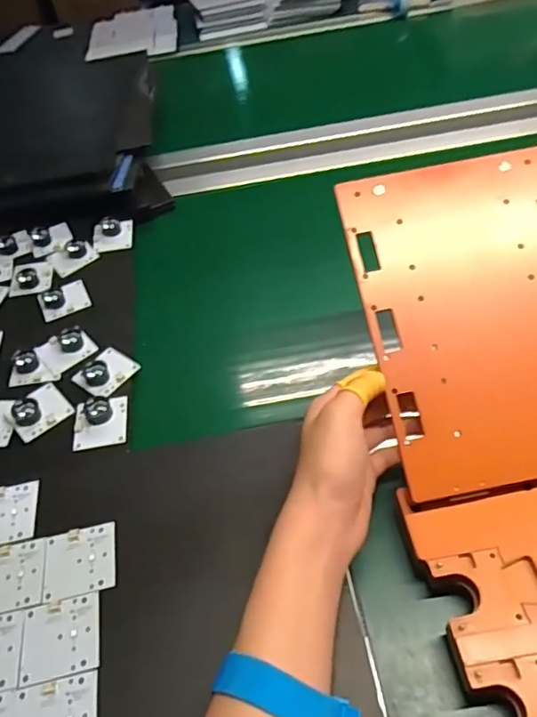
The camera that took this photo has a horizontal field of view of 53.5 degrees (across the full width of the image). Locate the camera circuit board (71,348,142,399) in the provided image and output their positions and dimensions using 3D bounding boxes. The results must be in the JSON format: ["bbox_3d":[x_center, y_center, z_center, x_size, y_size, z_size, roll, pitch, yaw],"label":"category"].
[{"bbox_3d":[-0.152,0.009,0.493,0.046,0.016,0.049,27,56,26],"label":"camera circuit board"}]

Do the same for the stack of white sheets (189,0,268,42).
[{"bbox_3d":[-0.088,-0.763,1.161,0.155,0.052,0.177,-14,48,-3],"label":"stack of white sheets"}]

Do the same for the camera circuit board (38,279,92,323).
[{"bbox_3d":[-0.218,-0.066,0.562,0.050,0.015,0.042,-22,50,-14],"label":"camera circuit board"}]

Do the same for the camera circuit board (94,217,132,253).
[{"bbox_3d":[-0.183,-0.147,0.621,0.045,0.018,0.043,-6,48,0],"label":"camera circuit board"}]

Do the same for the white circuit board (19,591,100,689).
[{"bbox_3d":[-0.126,0.167,0.320,0.046,0.004,0.044,-12,48,-5],"label":"white circuit board"}]

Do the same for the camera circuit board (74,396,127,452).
[{"bbox_3d":[-0.145,0.053,0.455,0.044,0.018,0.047,-8,48,-2],"label":"camera circuit board"}]

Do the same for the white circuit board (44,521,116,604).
[{"bbox_3d":[-0.124,0.133,0.350,0.047,0.004,0.044,-11,48,-4],"label":"white circuit board"}]

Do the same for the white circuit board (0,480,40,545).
[{"bbox_3d":[-0.190,0.111,0.380,0.047,0.004,0.045,-13,48,-6],"label":"white circuit board"}]

